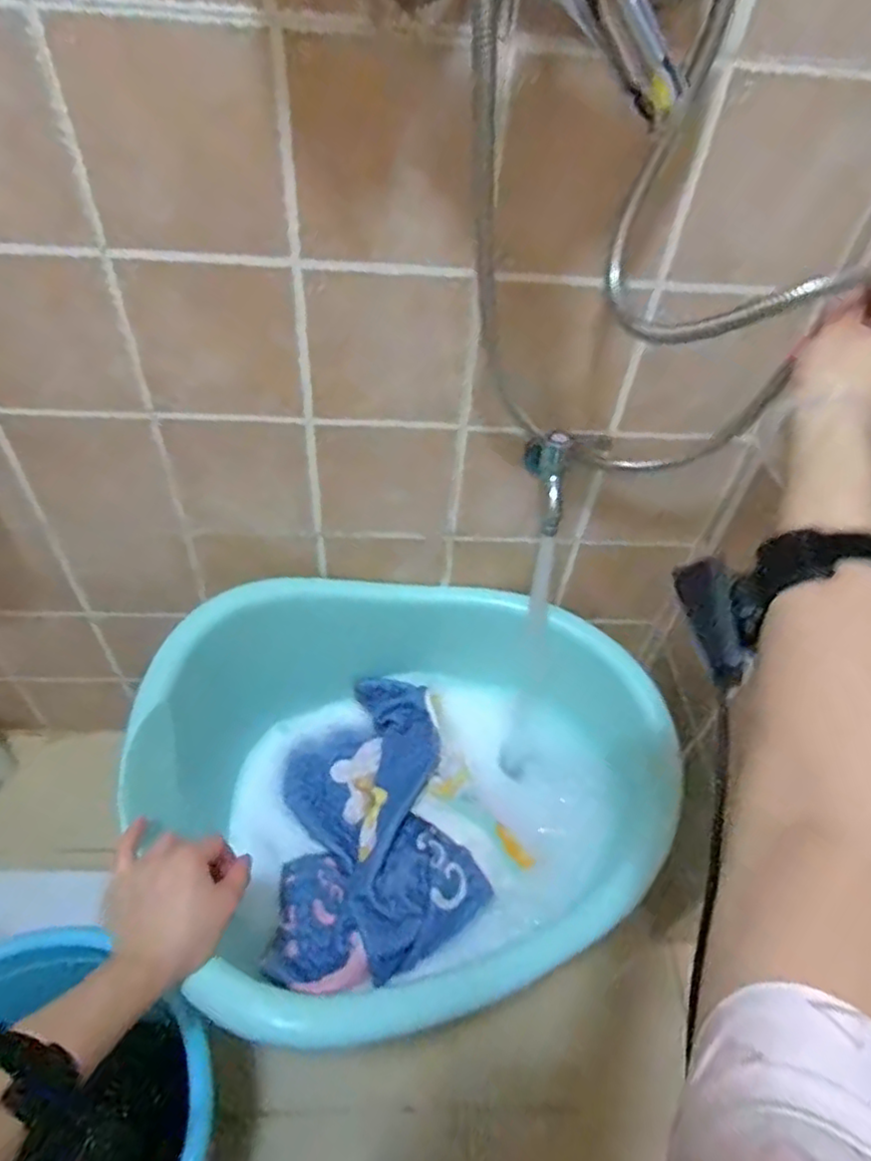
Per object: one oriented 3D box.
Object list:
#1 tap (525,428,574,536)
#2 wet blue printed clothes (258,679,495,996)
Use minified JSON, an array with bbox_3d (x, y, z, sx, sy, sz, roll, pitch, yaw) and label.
[{"bbox_3d":[0.117,-0.104,0.642,0.038,0.086,0.079,-7,48,-12],"label":"tap"},{"bbox_3d":[-0.078,0.283,0.777,0.229,0.093,0.343,-3,47,-8],"label":"wet blue printed clothes"}]

